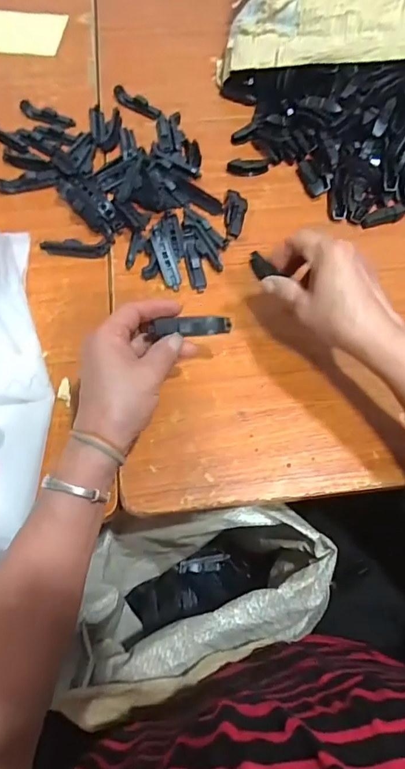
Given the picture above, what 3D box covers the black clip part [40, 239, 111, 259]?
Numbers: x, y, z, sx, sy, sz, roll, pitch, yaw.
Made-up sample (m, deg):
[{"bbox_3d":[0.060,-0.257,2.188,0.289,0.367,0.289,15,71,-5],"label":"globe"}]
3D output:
[{"bbox_3d":[-0.145,-0.154,0.502,0.077,0.014,0.021,-2,67,-1],"label":"black clip part"}]

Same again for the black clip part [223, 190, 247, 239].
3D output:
[{"bbox_3d":[0.039,-0.206,0.522,0.027,0.013,0.066,5,67,2],"label":"black clip part"}]

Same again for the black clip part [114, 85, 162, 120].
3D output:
[{"bbox_3d":[-0.090,-0.383,0.596,0.077,0.011,0.021,33,71,13],"label":"black clip part"}]

